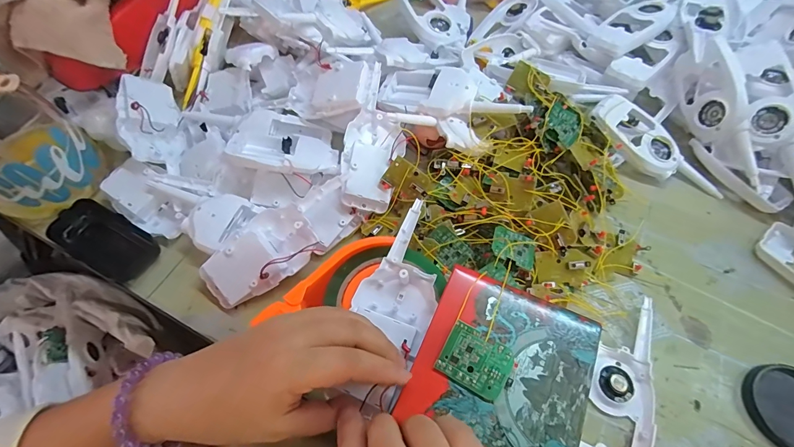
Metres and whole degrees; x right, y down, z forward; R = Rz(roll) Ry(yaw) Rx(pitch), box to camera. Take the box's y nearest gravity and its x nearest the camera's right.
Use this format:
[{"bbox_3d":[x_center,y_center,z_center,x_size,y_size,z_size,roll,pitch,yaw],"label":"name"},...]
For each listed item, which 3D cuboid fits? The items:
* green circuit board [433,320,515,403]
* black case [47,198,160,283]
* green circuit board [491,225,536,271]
[{"bbox_3d":[0.049,0.087,0.233,0.042,0.008,0.033,27,71,12],"label":"green circuit board"},{"bbox_3d":[-0.293,0.017,0.372,0.109,0.018,0.054,24,63,13],"label":"black case"},{"bbox_3d":[0.110,0.022,0.343,0.043,0.007,0.032,23,60,-4],"label":"green circuit board"}]

